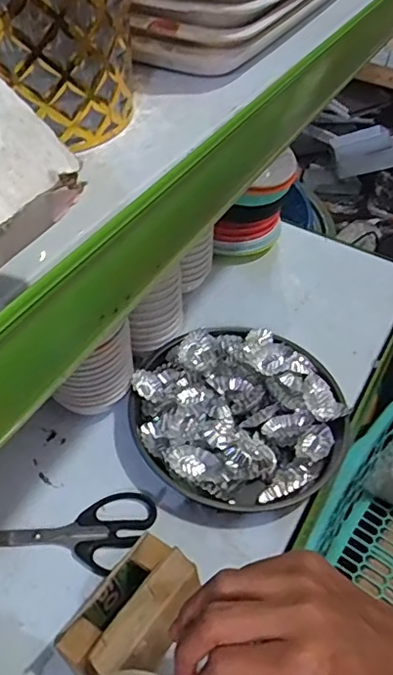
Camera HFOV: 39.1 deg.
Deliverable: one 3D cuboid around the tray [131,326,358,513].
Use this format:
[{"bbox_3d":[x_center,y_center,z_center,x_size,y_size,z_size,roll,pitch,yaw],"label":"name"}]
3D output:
[{"bbox_3d":[0.042,0.074,0.563,0.199,0.059,0.202,-27,55,-27],"label":"tray"}]

